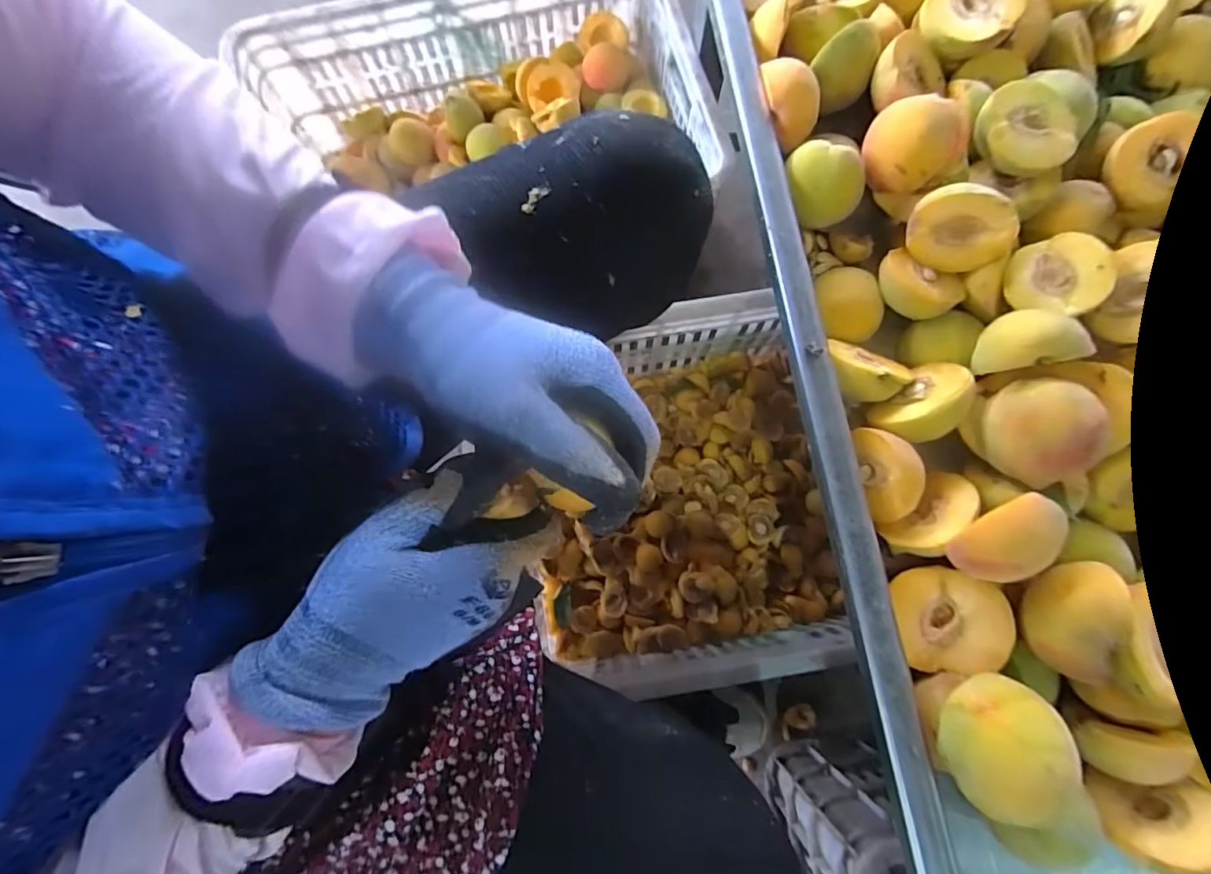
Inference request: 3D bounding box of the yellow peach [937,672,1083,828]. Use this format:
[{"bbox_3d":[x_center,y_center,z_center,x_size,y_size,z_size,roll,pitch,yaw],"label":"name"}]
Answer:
[{"bbox_3d":[0.196,0.153,0.267,0.052,0.030,0.056,-15,77,-2],"label":"yellow peach"}]

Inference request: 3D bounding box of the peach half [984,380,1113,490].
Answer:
[{"bbox_3d":[0.248,-0.003,0.313,0.049,0.035,0.051,17,78,5],"label":"peach half"}]

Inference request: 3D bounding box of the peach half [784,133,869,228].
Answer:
[{"bbox_3d":[0.152,-0.178,0.378,0.052,0.044,0.041,8,78,3],"label":"peach half"}]

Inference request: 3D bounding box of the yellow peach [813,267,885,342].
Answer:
[{"bbox_3d":[0.168,-0.094,0.377,0.044,0.028,0.050,-14,77,-2],"label":"yellow peach"}]

